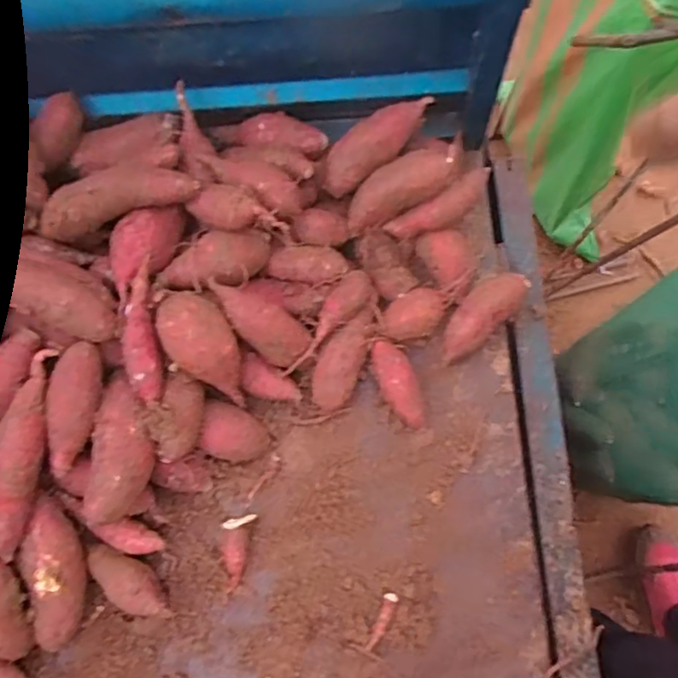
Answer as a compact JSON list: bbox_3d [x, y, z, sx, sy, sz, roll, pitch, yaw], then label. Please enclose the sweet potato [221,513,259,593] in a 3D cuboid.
[{"bbox_3d":[-0.102,0.202,0.585,0.029,0.021,0.070,11,74,4],"label":"sweet potato"}]

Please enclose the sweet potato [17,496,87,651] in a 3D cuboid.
[{"bbox_3d":[-0.260,0.215,0.565,0.057,0.061,0.128,-15,74,-4],"label":"sweet potato"}]

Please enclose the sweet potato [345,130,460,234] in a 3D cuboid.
[{"bbox_3d":[0.061,-0.152,0.607,0.131,0.038,0.043,-31,75,13],"label":"sweet potato"}]

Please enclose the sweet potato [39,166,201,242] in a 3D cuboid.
[{"bbox_3d":[-0.210,-0.134,0.567,0.161,0.037,0.046,-14,73,11],"label":"sweet potato"}]

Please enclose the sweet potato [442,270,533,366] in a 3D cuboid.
[{"bbox_3d":[0.150,-0.027,0.635,0.045,0.047,0.127,43,78,12],"label":"sweet potato"}]

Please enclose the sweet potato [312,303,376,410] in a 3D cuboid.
[{"bbox_3d":[0.007,0.020,0.628,0.042,0.048,0.111,23,75,7],"label":"sweet potato"}]

